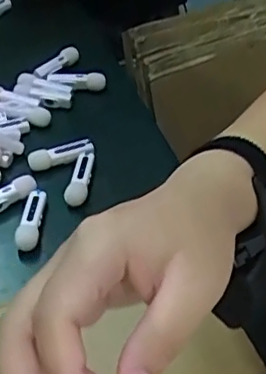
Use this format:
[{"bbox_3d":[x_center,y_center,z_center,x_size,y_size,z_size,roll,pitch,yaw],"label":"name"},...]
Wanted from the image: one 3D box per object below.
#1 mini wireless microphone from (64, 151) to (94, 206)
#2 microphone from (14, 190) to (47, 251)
[{"bbox_3d":[-0.049,-0.010,0.579,0.020,0.017,0.064,7,46,8],"label":"mini wireless microphone"},{"bbox_3d":[-0.090,0.028,0.542,0.019,0.019,0.060,2,45,3],"label":"microphone"}]

